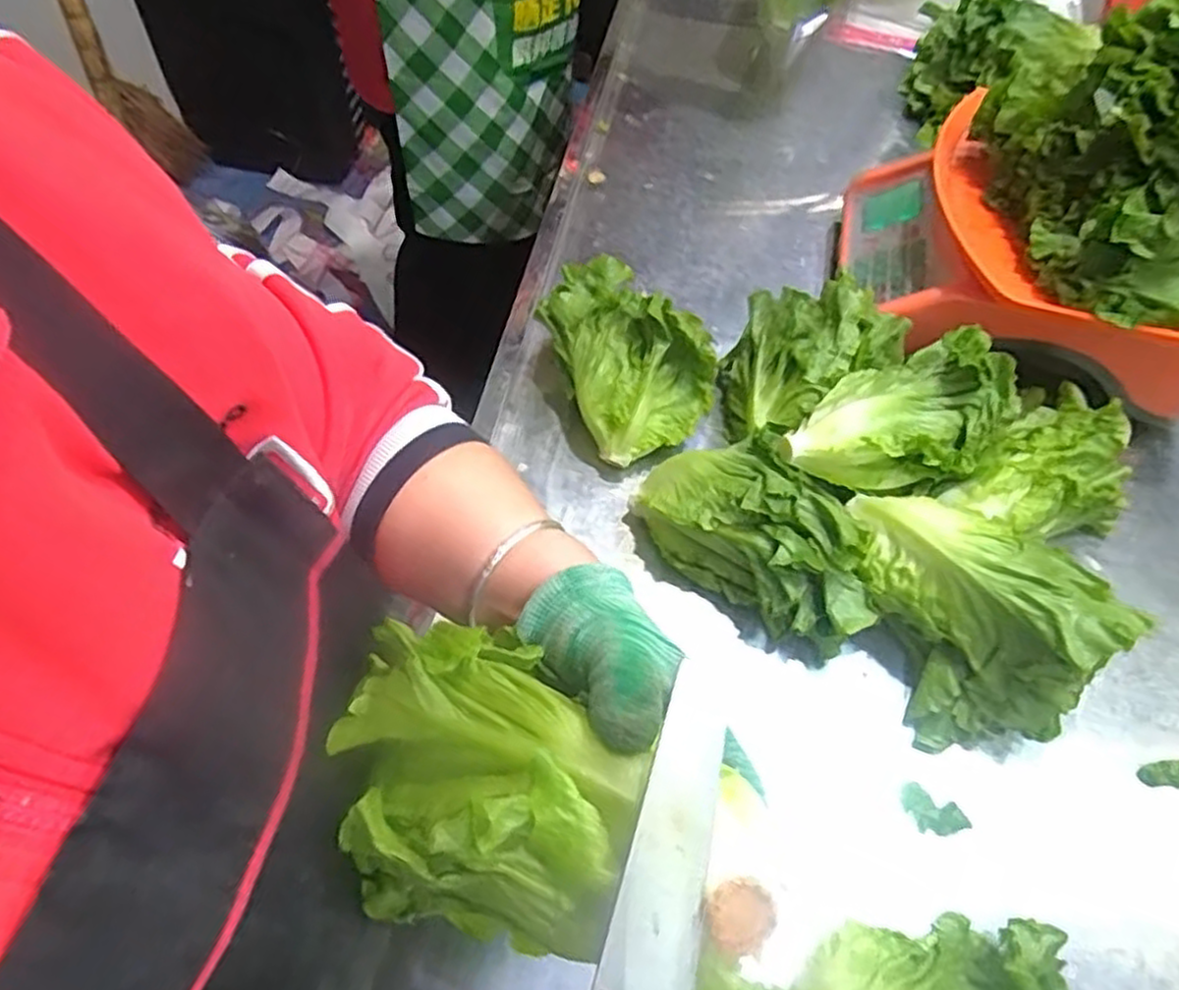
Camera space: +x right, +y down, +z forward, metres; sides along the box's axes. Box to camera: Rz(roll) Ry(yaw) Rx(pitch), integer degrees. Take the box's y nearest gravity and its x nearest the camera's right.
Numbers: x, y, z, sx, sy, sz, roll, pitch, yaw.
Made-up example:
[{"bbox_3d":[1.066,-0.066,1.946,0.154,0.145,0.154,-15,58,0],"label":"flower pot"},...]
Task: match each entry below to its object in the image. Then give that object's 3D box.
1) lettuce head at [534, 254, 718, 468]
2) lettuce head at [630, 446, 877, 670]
[{"bbox_3d":[0.031,-0.104,0.590,0.105,0.087,0.144,-21,60,-18],"label":"lettuce head"},{"bbox_3d":[0.114,0.025,0.511,0.170,0.083,0.091,27,58,13],"label":"lettuce head"}]

